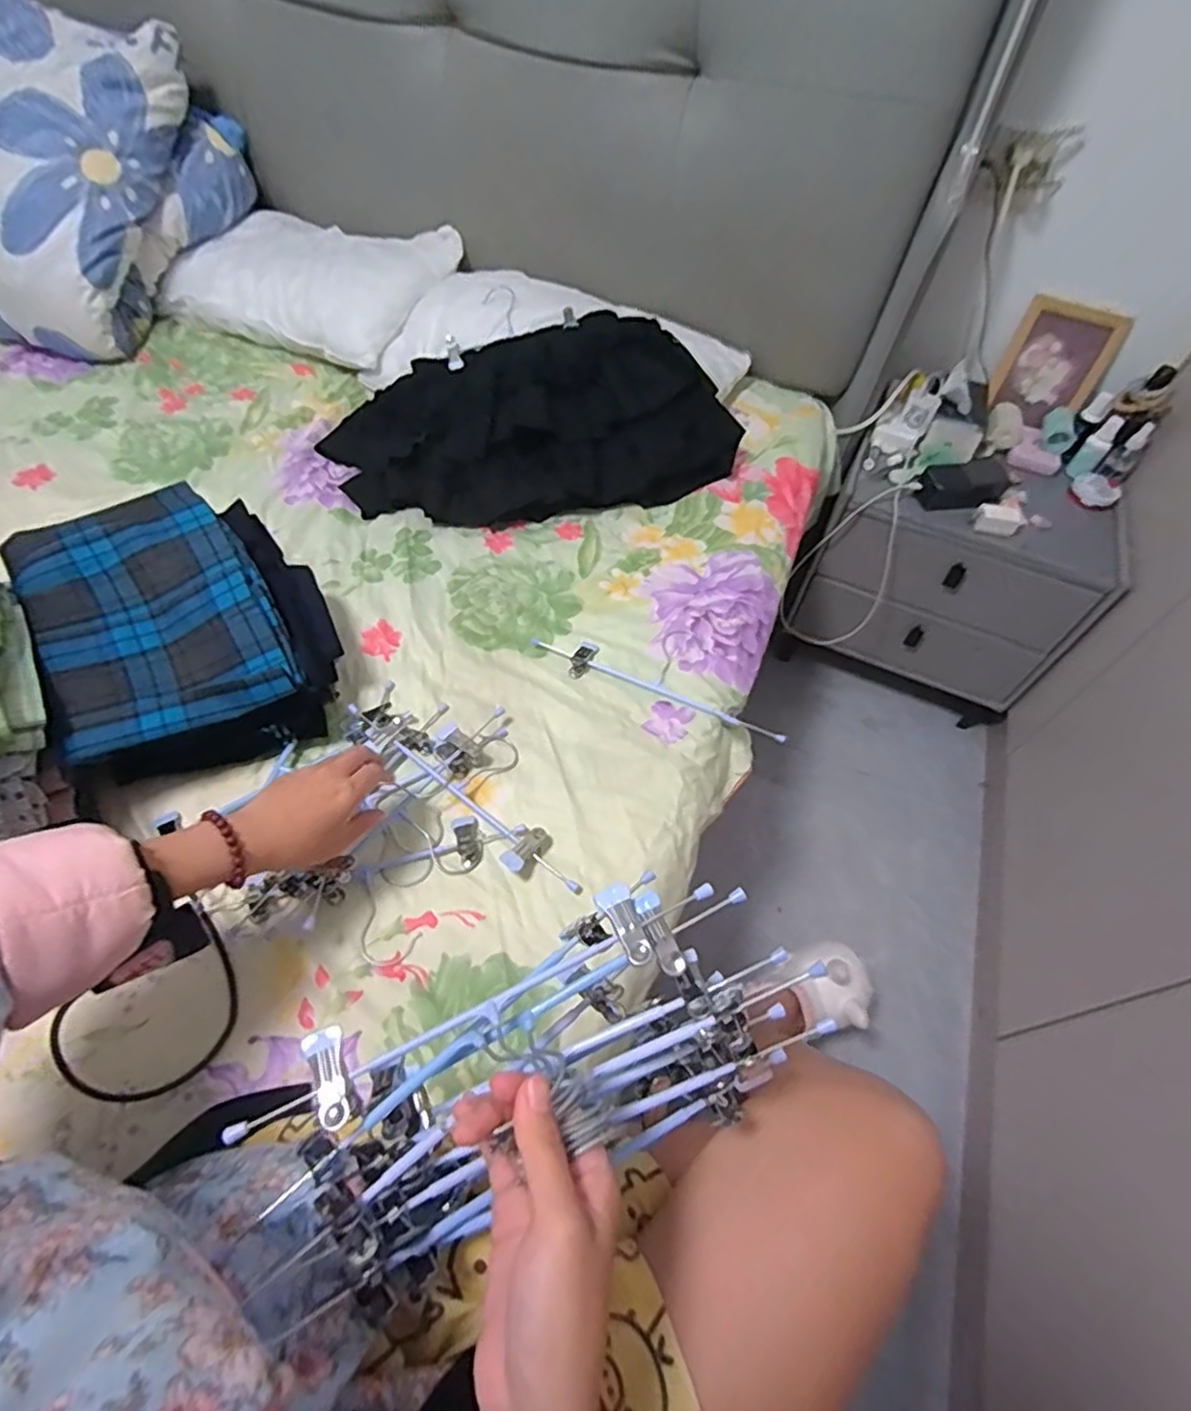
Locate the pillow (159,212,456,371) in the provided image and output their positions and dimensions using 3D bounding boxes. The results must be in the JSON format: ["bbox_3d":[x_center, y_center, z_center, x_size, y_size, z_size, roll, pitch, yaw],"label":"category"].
[{"bbox_3d":[-0.462,-0.693,1.113,0.411,0.116,0.271,20,57,9],"label":"pillow"}]

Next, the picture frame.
[{"bbox_3d":[0.757,-0.564,1.107,0.147,0.169,0.012,26,32,13],"label":"picture frame"}]

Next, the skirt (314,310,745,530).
[{"bbox_3d":[-0.092,-0.412,0.933,0.569,0.136,0.295,-7,57,-9],"label":"skirt"}]

